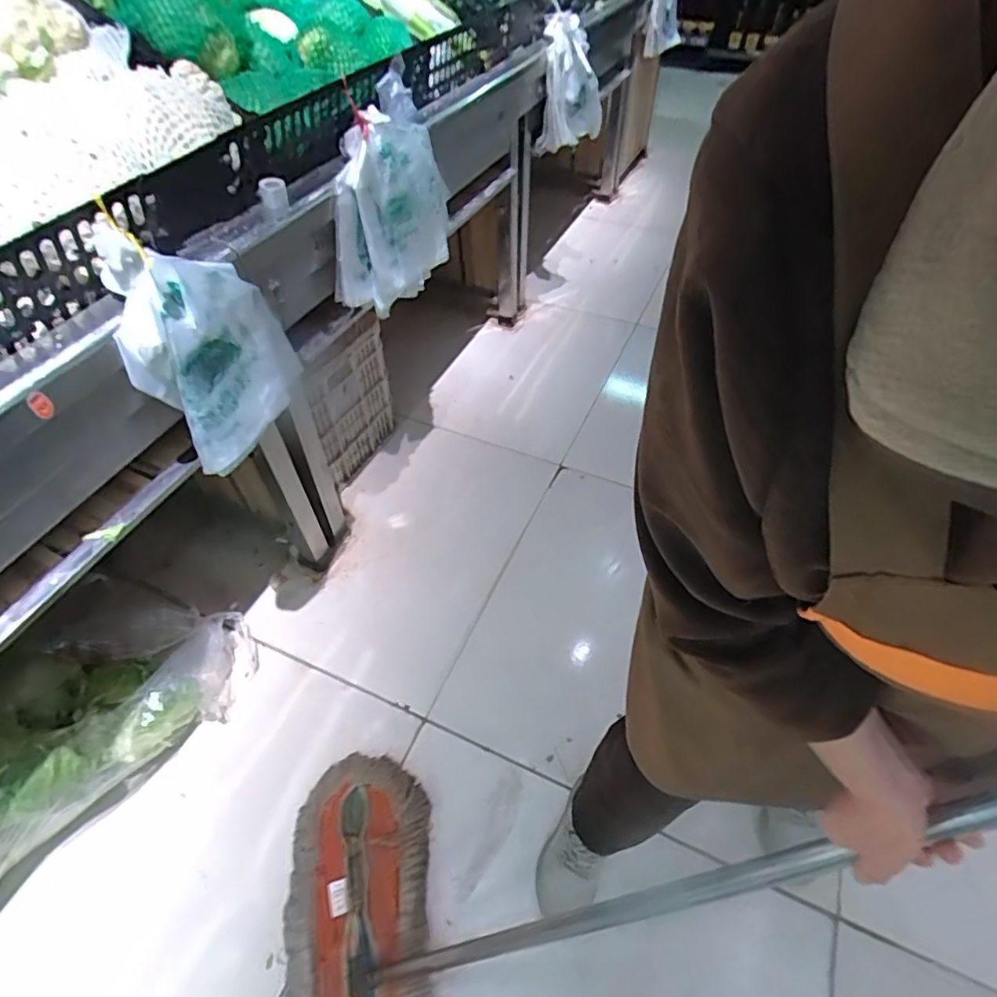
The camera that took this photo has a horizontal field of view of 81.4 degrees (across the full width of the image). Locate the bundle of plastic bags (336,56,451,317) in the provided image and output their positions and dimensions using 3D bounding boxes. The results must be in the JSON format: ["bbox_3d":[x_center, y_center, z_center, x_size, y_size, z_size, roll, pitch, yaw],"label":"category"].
[{"bbox_3d":[-0.208,-0.583,1.157,0.088,0.321,0.449,12,51,11],"label":"bundle of plastic bags"}]

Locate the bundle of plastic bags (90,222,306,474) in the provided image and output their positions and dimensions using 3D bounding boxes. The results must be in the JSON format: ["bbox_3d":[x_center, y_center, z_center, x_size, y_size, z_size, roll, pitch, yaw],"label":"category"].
[{"bbox_3d":[-0.405,-0.222,0.805,0.046,0.328,0.230,20,59,33],"label":"bundle of plastic bags"}]

